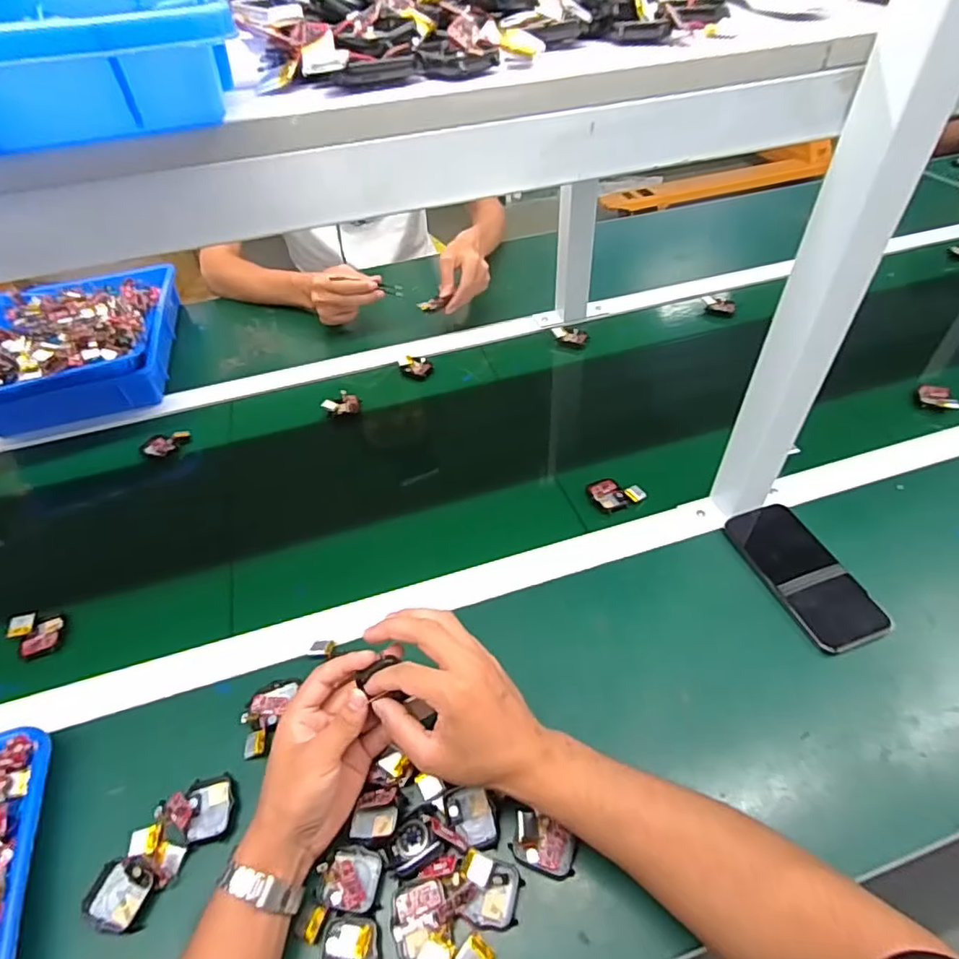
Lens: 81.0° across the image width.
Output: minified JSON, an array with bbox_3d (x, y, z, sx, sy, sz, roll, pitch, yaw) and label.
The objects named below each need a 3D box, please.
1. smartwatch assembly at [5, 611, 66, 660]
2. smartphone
[{"bbox_3d":[-0.437,0.150,0.555,0.042,0.021,0.055,-36,55,-26],"label":"smartwatch assembly"},{"bbox_3d":[0.328,0.091,0.562,0.082,0.012,0.158,-15,48,-10],"label":"smartphone"}]

